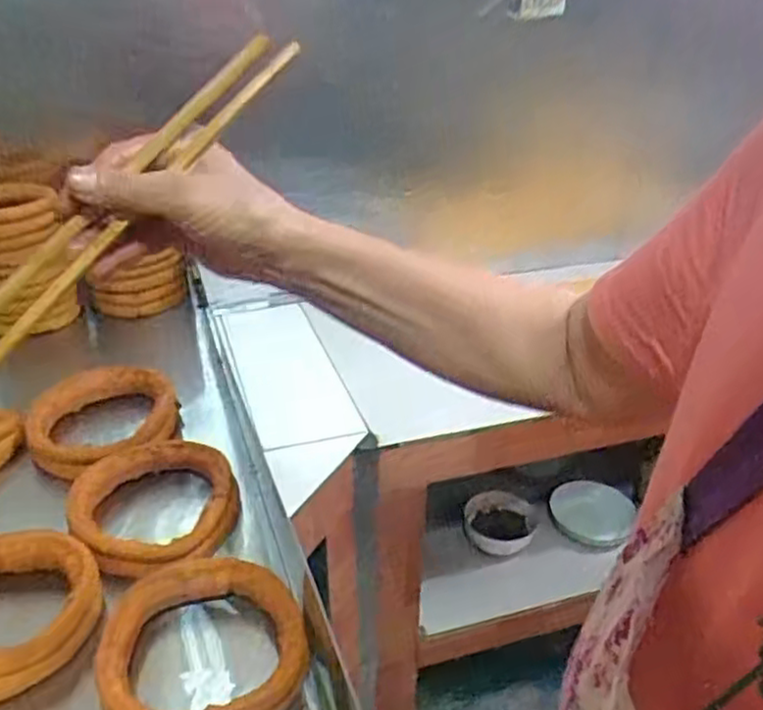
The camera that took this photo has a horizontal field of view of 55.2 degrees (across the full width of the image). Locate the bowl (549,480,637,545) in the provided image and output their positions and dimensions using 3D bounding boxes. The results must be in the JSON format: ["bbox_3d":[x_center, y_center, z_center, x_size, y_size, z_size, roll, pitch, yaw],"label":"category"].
[{"bbox_3d":[0.428,0.318,1.479,0.151,0.062,0.139,1,29,-1],"label":"bowl"}]

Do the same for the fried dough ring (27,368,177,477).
[{"bbox_3d":[-0.331,0.078,0.871,0.166,0.046,0.175,1,29,-1],"label":"fried dough ring"}]

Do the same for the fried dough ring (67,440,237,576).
[{"bbox_3d":[-0.231,0.140,0.726,0.166,0.026,0.153,1,29,-1],"label":"fried dough ring"}]

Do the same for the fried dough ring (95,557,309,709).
[{"bbox_3d":[-0.144,0.235,0.593,0.158,0.033,0.157,1,29,-1],"label":"fried dough ring"}]

